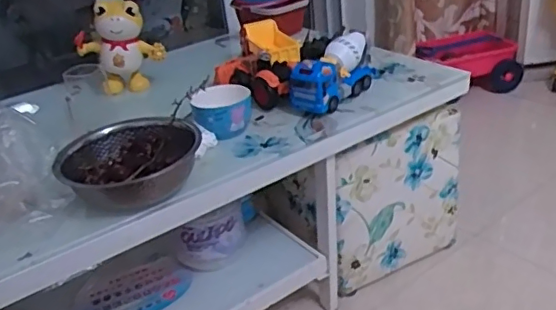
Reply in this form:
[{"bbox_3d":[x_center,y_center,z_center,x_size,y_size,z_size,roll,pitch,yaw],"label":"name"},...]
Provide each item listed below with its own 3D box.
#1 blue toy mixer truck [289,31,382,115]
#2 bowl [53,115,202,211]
[{"bbox_3d":[0.113,-0.166,1.094,0.076,0.102,0.217,17,37,37],"label":"blue toy mixer truck"},{"bbox_3d":[-0.226,0.004,0.856,0.201,0.068,0.188,-6,29,3],"label":"bowl"}]

